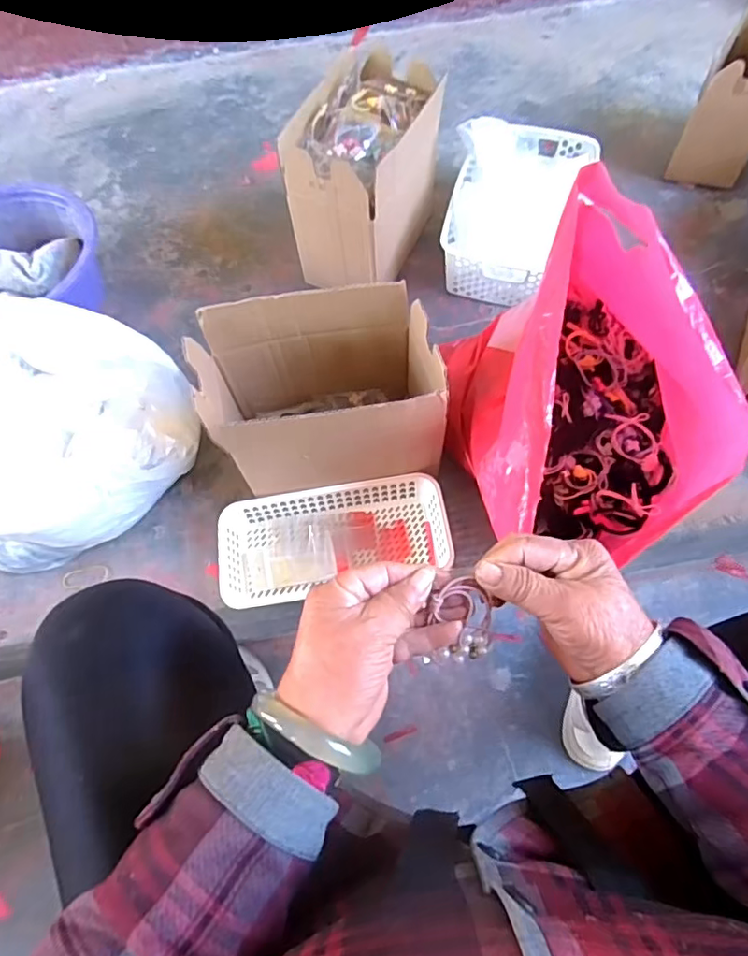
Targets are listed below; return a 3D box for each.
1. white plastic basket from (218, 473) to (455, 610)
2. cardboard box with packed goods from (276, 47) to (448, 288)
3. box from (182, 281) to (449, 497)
[{"bbox_3d":[-0.047,0.075,0.670,0.270,0.046,0.125,-10,64,-2],"label":"white plastic basket"},{"bbox_3d":[-0.008,-0.428,0.816,0.149,0.229,0.238,23,68,13],"label":"cardboard box with packed goods"},{"bbox_3d":[-0.055,-0.088,0.625,0.244,0.184,0.145,-6,64,1],"label":"box"}]

